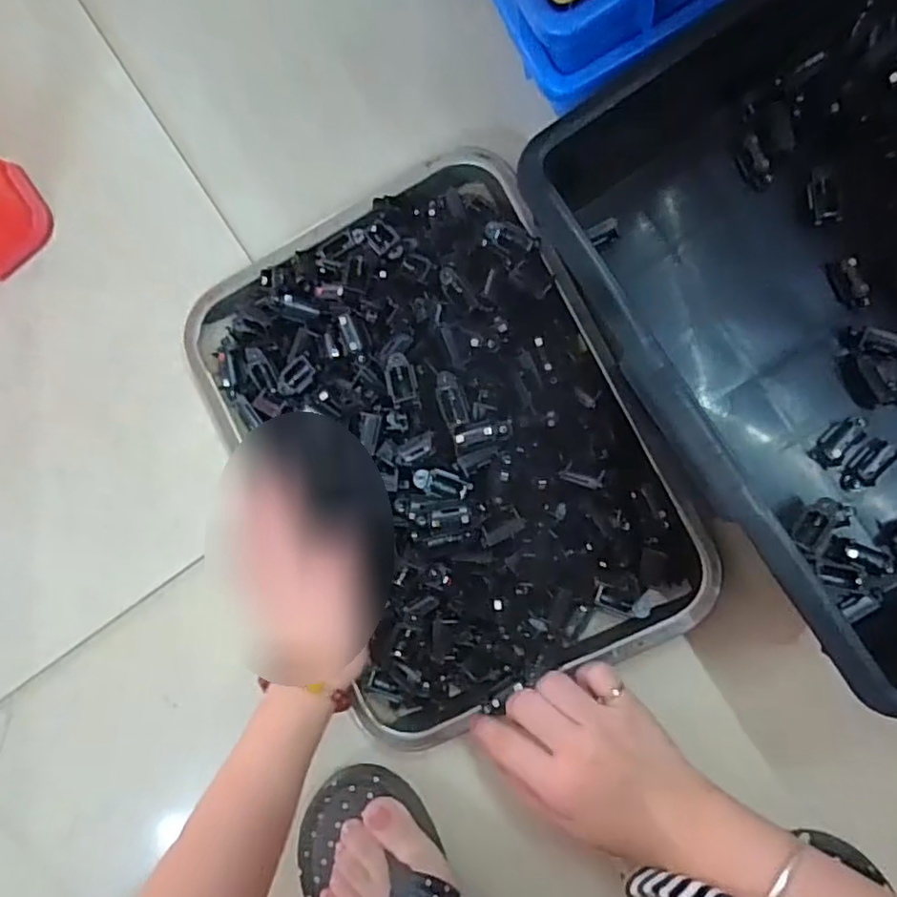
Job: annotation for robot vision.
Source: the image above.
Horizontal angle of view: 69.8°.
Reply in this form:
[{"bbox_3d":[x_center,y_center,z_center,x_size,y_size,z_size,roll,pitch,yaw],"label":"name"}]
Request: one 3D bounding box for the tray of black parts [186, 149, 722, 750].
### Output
[{"bbox_3d":[-0.010,-0.003,0.411,0.248,0.053,0.338,-27,85,7],"label":"tray of black parts"}]

